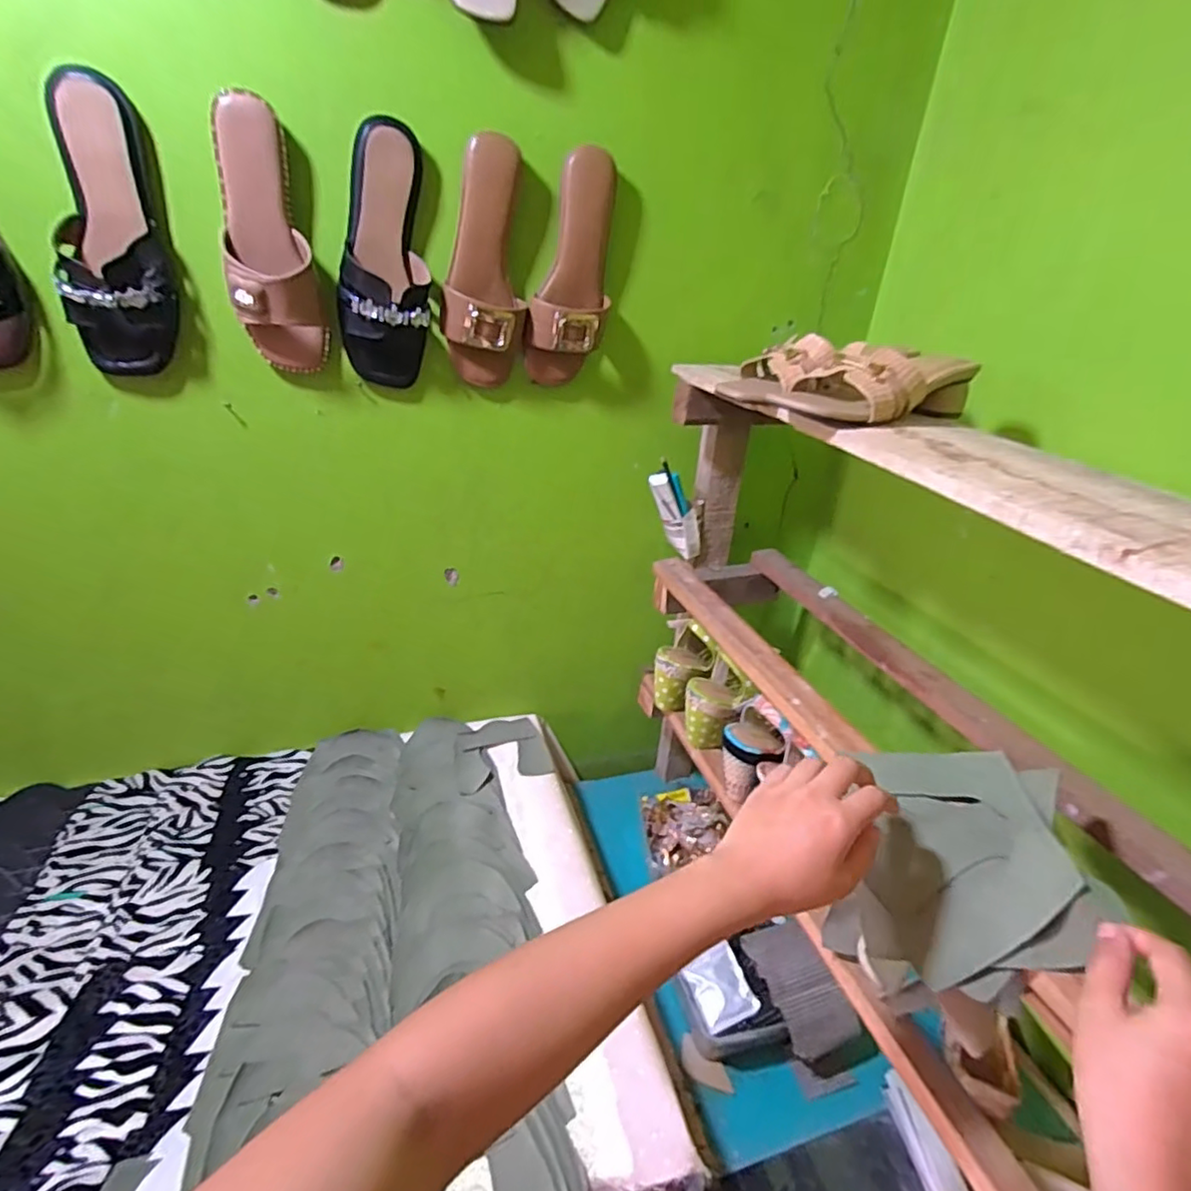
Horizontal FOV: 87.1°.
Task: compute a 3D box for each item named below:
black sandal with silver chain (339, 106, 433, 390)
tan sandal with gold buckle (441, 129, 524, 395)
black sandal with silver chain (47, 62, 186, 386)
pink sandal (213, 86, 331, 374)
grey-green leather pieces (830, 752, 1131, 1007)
[{"bbox_3d":[-0.227,-0.351,0.667,0.095,0.237,0.051,-4,29,-17],"label":"black sandal with silver chain"},{"bbox_3d":[-0.125,-0.363,0.699,0.085,0.241,0.044,-5,29,-18],"label":"tan sandal with gold buckle"},{"bbox_3d":[-0.461,-0.344,0.595,0.096,0.241,0.058,-16,34,-34],"label":"black sandal with silver chain"},{"bbox_3d":[-0.325,-0.351,0.625,0.084,0.234,0.050,-7,30,-21],"label":"pink sandal"},{"bbox_3d":[0.258,0.189,0.455,0.167,0.034,0.175,-16,39,35],"label":"grey-green leather pieces"}]

